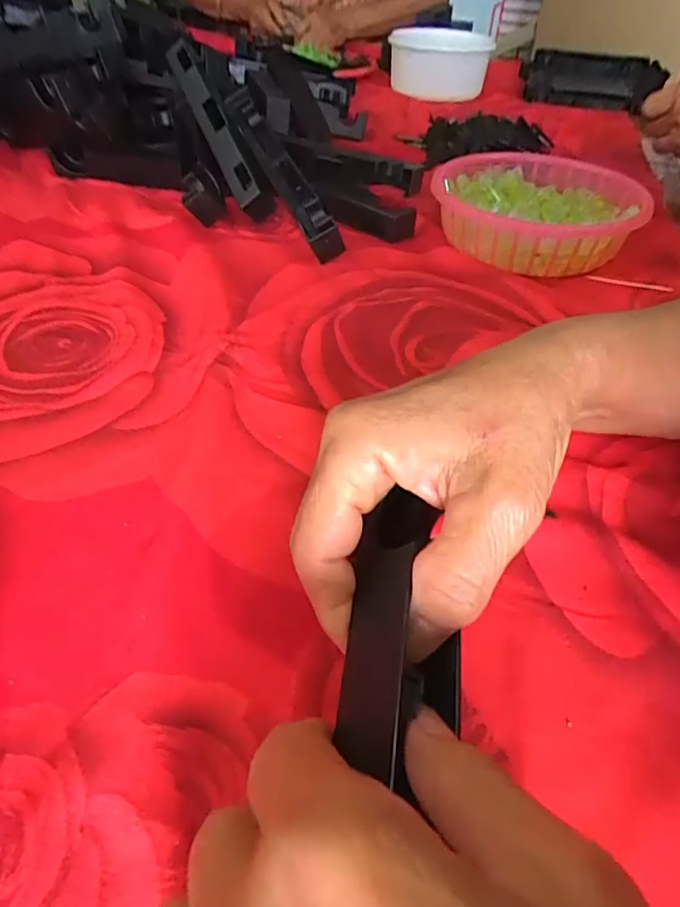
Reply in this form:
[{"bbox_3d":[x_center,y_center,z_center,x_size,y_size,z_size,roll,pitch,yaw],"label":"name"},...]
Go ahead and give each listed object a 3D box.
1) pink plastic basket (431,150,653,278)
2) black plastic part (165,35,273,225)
[{"bbox_3d":[0.166,-0.204,0.478,0.167,0.051,0.167,25,47,20],"label":"pink plastic basket"},{"bbox_3d":[-0.106,-0.290,0.500,0.031,0.028,0.183,-22,78,-25],"label":"black plastic part"}]

